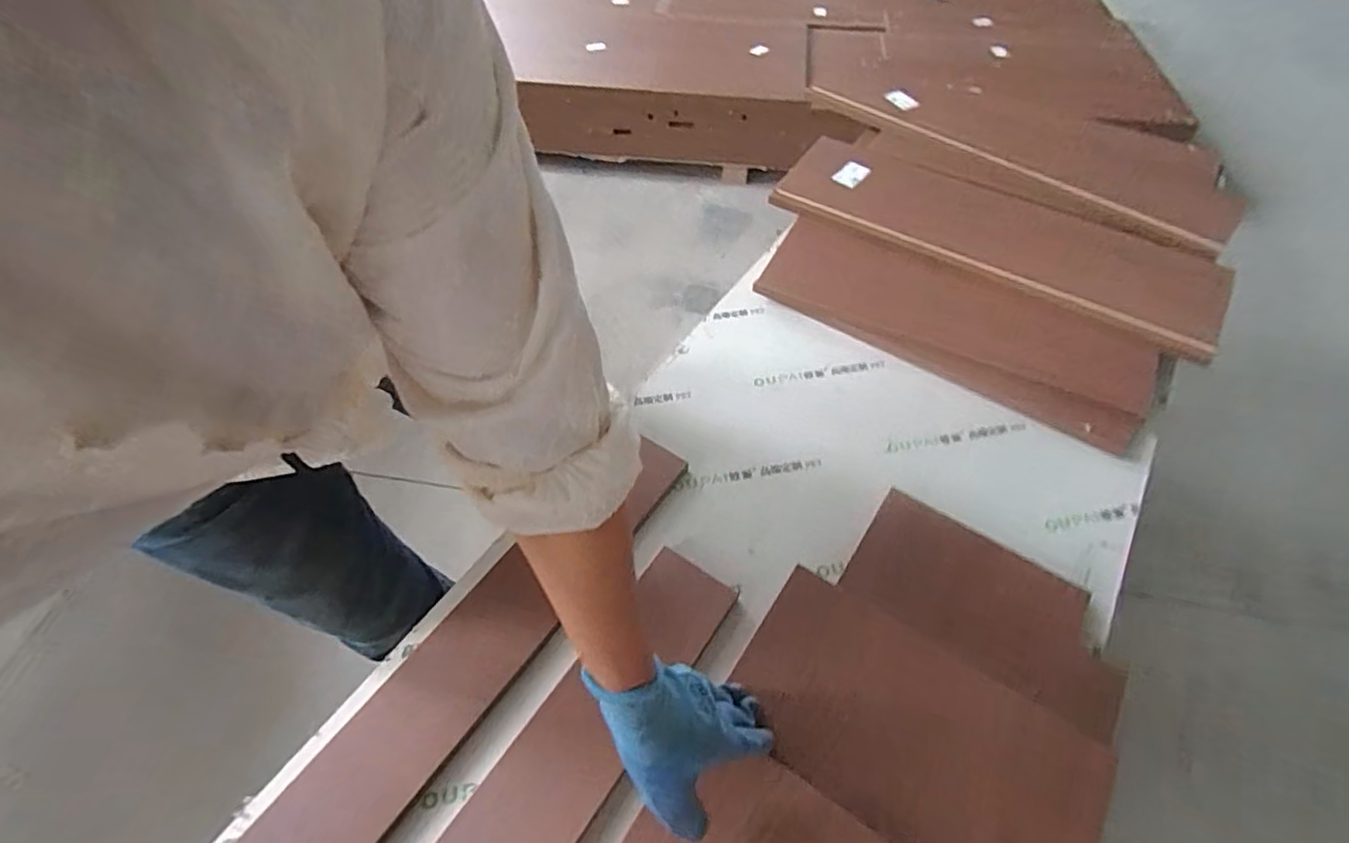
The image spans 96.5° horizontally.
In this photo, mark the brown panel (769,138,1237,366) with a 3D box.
[{"bbox_3d":[0.485,-0.307,0.951,0.658,0.022,0.223,29,62,23],"label":"brown panel"}]

